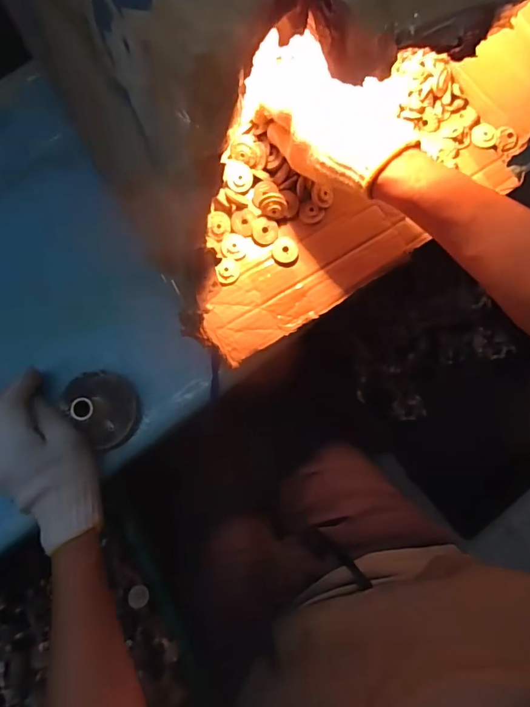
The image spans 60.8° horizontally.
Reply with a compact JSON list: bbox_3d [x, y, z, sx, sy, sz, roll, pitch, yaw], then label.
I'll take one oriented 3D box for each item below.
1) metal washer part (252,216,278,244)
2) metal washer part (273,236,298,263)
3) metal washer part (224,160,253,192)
[{"bbox_3d":[0.000,-0.129,0.475,0.026,0.006,0.027,-5,82,0],"label":"metal washer part"},{"bbox_3d":[0.021,-0.111,0.476,0.026,0.005,0.029,-5,82,0],"label":"metal washer part"},{"bbox_3d":[-0.027,-0.185,0.472,0.029,0.007,0.031,-2,102,-12],"label":"metal washer part"}]

